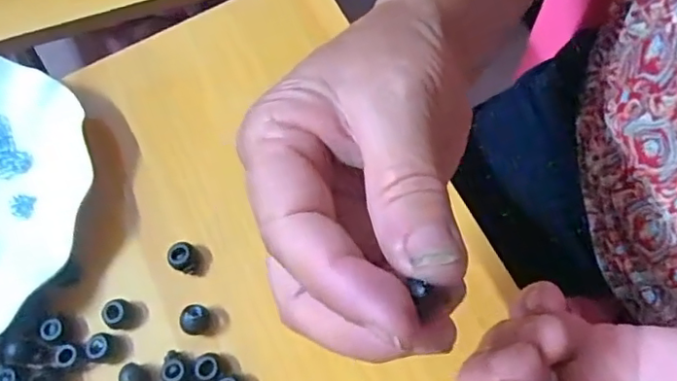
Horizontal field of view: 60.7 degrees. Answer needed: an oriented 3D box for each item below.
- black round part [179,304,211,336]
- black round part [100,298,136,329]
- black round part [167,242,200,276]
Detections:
[{"bbox_3d":[-0.076,0.069,0.306,0.013,0.012,0.016,25,74,15],"label":"black round part"},{"bbox_3d":[-0.118,0.066,0.311,0.014,0.012,0.014,-2,69,5],"label":"black round part"},{"bbox_3d":[-0.086,0.037,0.320,0.014,0.012,0.016,-2,69,6],"label":"black round part"}]

